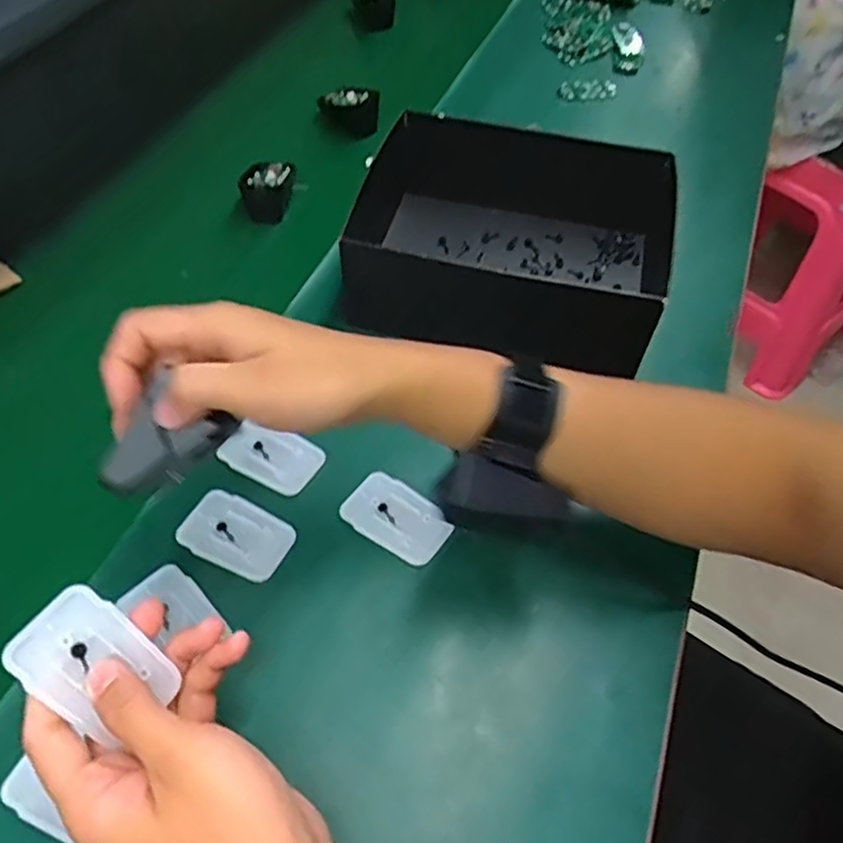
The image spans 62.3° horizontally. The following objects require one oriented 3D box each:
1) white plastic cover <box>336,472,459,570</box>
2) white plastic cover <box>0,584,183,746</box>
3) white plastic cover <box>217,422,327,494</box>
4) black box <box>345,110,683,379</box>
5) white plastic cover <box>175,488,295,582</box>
[{"bbox_3d":[-0.015,0.061,0.451,0.069,0.011,0.043,33,58,20],"label":"white plastic cover"},{"bbox_3d":[-0.145,0.107,0.308,0.063,0.004,0.043,48,58,-9],"label":"white plastic cover"},{"bbox_3d":[-0.103,0.022,0.479,0.068,0.004,0.044,26,56,16],"label":"white plastic cover"},{"bbox_3d":[0.069,-0.144,0.550,0.234,0.082,0.208,16,54,9],"label":"black box"},{"bbox_3d":[-0.116,0.071,0.440,0.068,0.004,0.045,22,55,13],"label":"white plastic cover"}]

